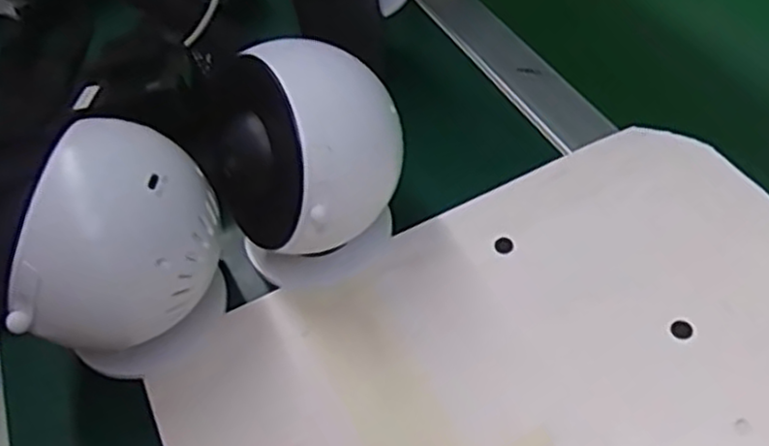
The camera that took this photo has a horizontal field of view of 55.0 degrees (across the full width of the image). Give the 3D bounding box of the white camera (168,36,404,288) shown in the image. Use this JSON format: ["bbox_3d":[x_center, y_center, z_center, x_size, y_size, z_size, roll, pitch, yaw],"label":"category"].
[{"bbox_3d":[-0.040,-0.025,0.384,0.086,0.115,0.082,-4,49,4],"label":"white camera"}]

